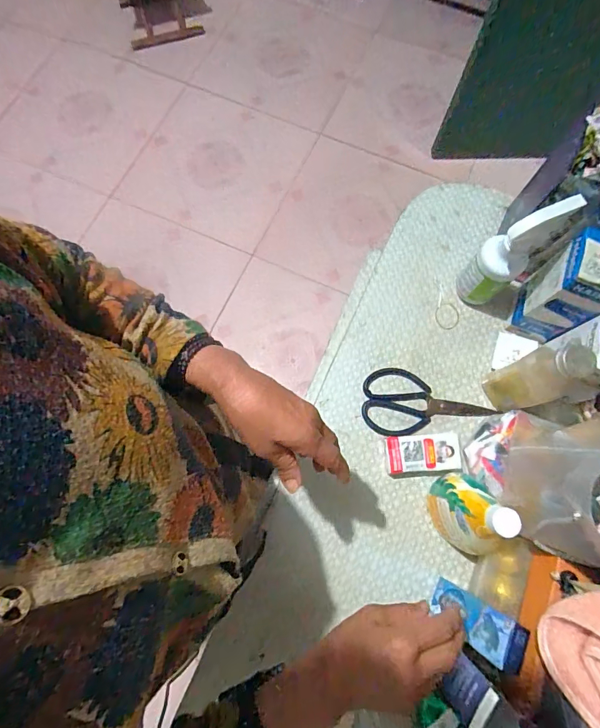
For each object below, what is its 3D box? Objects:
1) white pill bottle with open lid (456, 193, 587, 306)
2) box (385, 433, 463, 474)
[{"bbox_3d":[0.283,-0.151,0.548,0.079,0.195,0.062,-44,79,-11],"label":"white pill bottle with open lid"},{"bbox_3d":[0.176,0.128,0.568,0.102,0.030,0.050,-4,75,-1],"label":"box"}]

